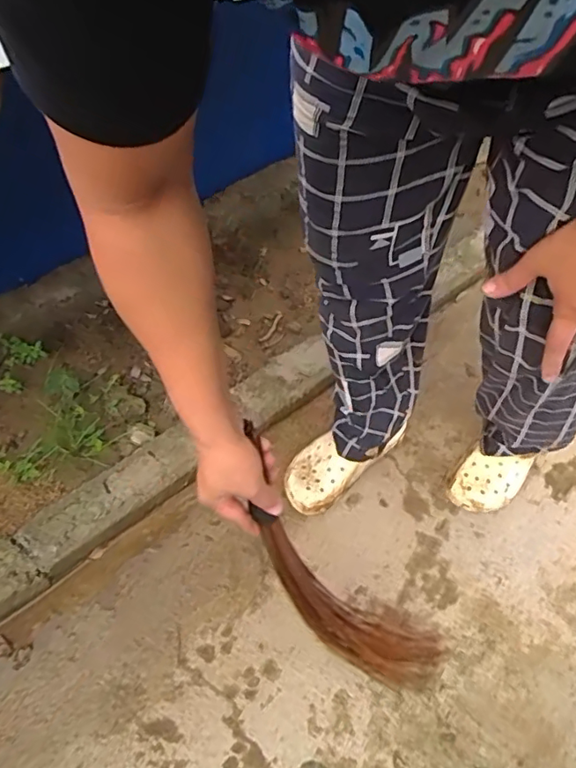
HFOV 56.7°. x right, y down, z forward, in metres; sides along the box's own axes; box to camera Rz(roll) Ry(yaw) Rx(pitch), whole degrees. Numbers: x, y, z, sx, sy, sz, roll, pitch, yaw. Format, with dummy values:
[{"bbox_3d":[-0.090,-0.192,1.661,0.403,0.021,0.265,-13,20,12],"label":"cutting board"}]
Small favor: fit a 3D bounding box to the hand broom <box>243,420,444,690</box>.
[{"bbox_3d":[0.057,0.257,0.671,0.074,0.536,0.111,-5,49,38],"label":"hand broom"}]

